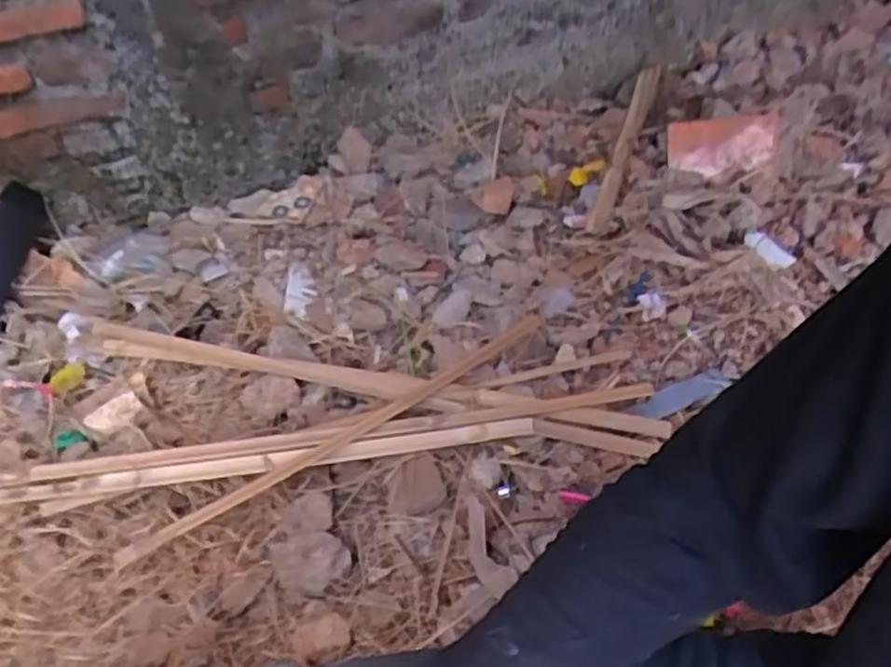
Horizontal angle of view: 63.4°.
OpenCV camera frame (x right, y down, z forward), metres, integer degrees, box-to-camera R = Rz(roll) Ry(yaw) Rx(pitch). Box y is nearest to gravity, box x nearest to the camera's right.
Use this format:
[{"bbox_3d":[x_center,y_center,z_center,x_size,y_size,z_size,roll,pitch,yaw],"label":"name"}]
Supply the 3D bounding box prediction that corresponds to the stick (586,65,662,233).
[{"bbox_3d":[0.358,-0.389,1.407,0.038,0.044,0.661,12,46,16],"label":"stick"}]

